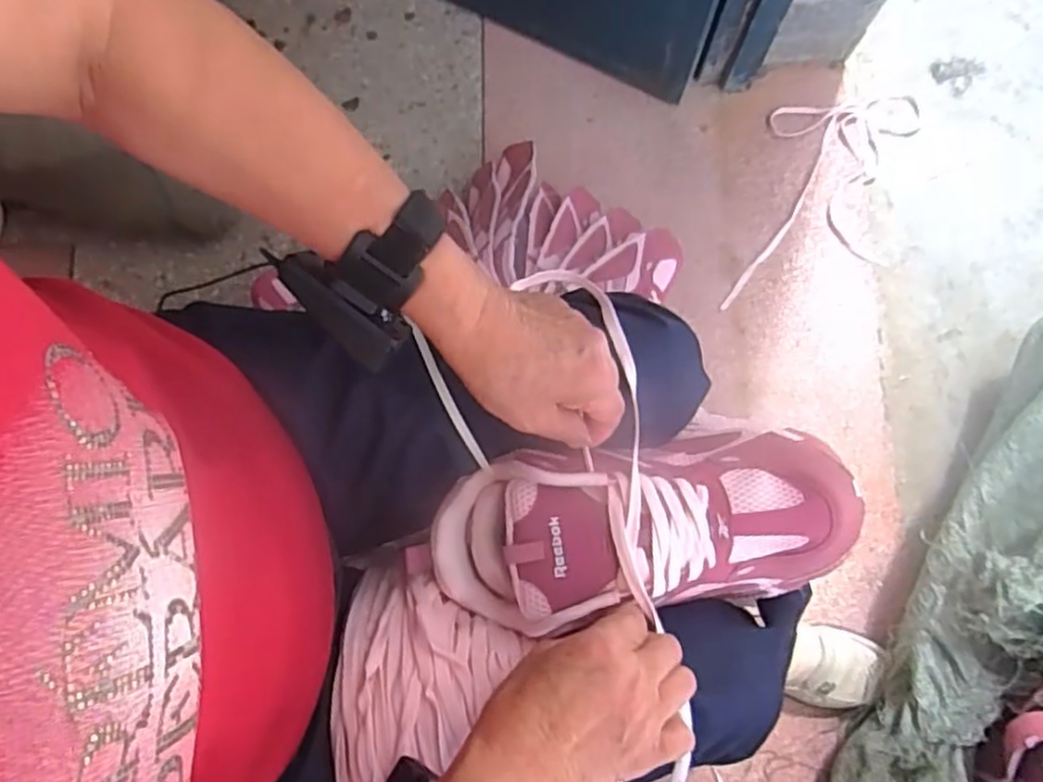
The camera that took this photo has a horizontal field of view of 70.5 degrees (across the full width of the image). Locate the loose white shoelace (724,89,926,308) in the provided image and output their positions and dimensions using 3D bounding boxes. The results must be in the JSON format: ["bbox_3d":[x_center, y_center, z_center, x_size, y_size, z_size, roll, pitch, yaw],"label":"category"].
[{"bbox_3d":[0.402,-0.254,0.958,0.208,0.052,0.377,15,79,4],"label":"loose white shoelace"}]

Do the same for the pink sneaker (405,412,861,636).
[{"bbox_3d":[0.070,0.085,0.463,0.257,0.090,0.106,-7,78,-3],"label":"pink sneaker"}]

